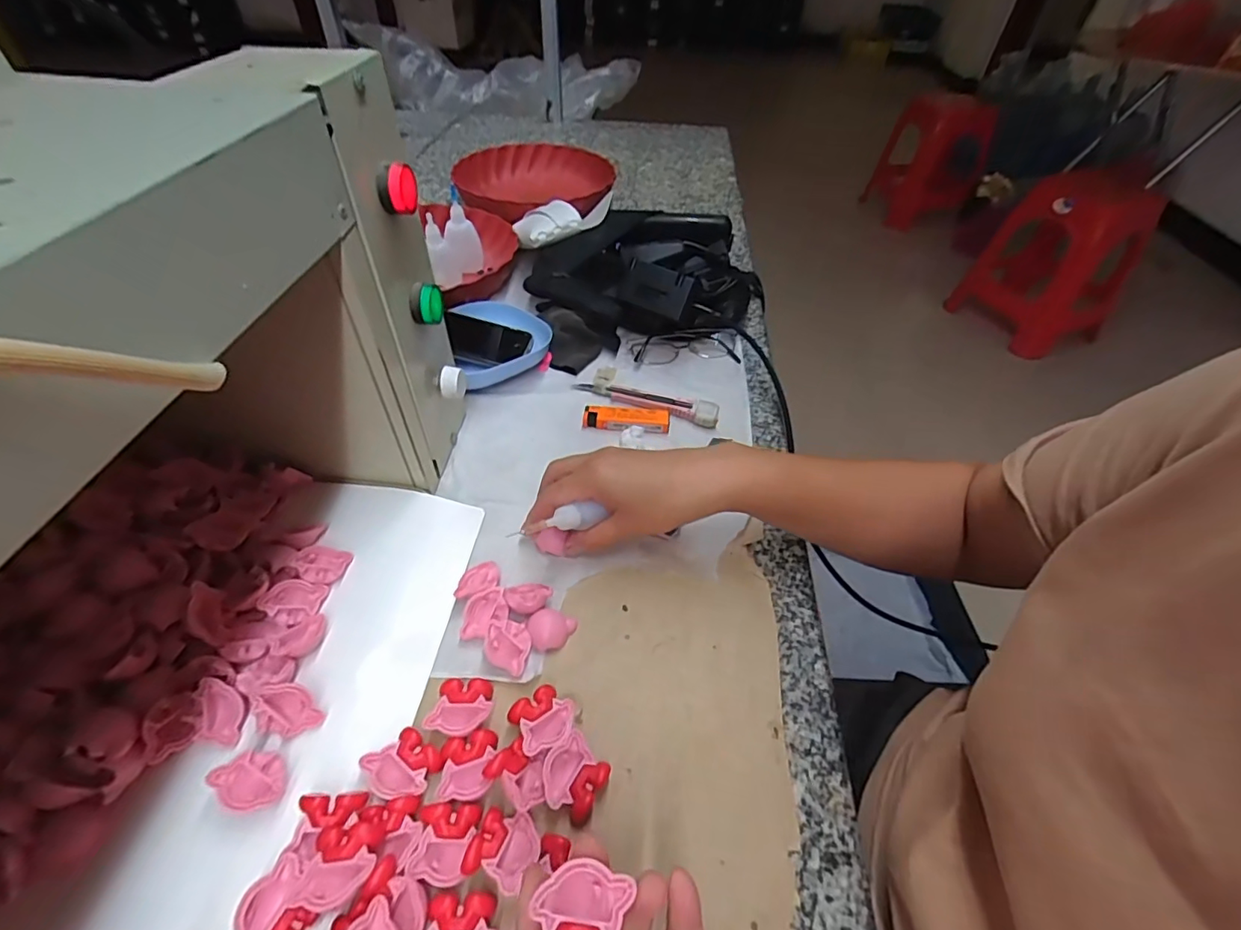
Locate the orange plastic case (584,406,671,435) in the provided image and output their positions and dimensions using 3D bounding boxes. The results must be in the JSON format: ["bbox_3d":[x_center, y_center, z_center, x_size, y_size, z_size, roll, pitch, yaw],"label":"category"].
[{"bbox_3d":[0.006,-0.044,0.512,0.081,0.010,0.030,5,45,1],"label":"orange plastic case"}]

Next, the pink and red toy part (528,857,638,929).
[{"bbox_3d":[-0.015,0.164,0.196,0.034,0.008,0.032,8,46,3],"label":"pink and red toy part"}]

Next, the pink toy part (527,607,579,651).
[{"bbox_3d":[-0.048,0.111,0.362,0.030,0.010,0.026,14,46,9],"label":"pink toy part"}]

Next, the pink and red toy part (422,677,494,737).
[{"bbox_3d":[-0.095,0.145,0.323,0.034,0.009,0.033,8,46,4],"label":"pink and red toy part"}]

